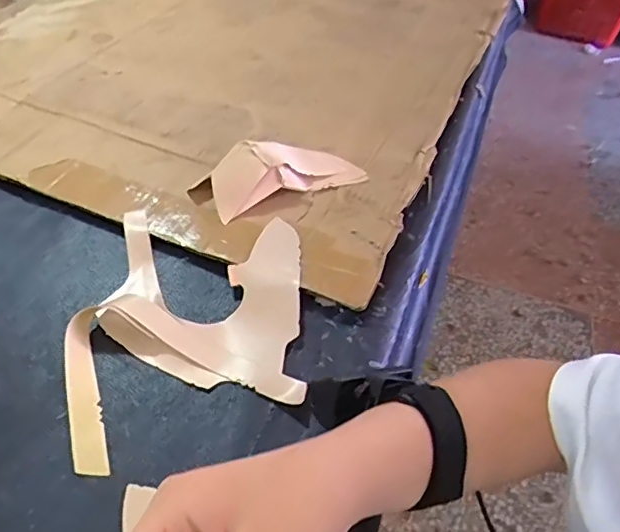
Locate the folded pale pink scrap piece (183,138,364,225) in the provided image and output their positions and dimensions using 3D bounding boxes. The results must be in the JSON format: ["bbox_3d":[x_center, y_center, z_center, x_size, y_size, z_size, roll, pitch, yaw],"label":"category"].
[{"bbox_3d":[-0.028,-0.089,0.508,0.152,0.037,0.073,-25,54,-25],"label":"folded pale pink scrap piece"}]

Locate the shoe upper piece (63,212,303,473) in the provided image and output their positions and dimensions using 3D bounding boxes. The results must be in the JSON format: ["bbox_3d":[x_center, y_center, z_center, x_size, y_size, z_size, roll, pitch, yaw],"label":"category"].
[{"bbox_3d":[-0.088,0.039,0.414,0.160,0.023,0.206,0,47,-5],"label":"shoe upper piece"}]

